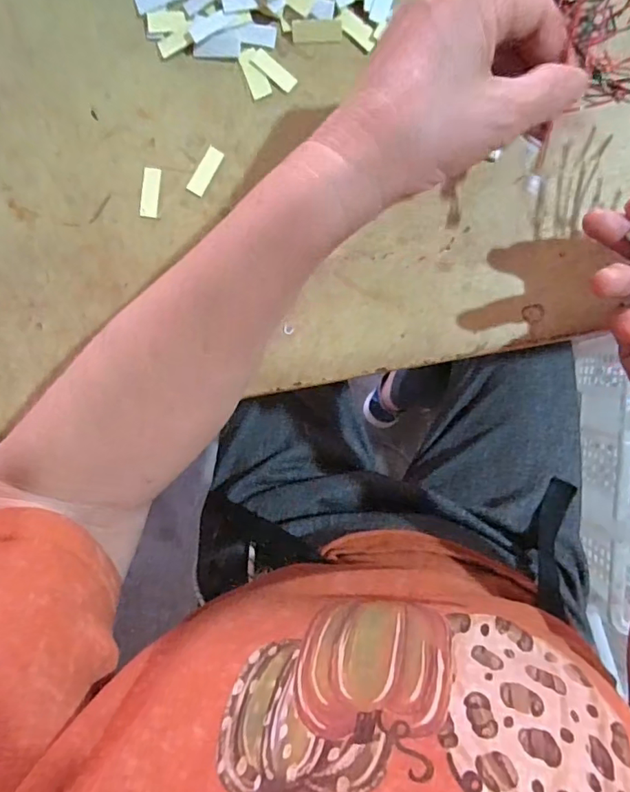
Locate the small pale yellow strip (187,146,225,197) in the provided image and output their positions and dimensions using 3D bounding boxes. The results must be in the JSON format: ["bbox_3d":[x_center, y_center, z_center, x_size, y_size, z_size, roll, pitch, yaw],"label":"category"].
[{"bbox_3d":[-0.063,-0.130,0.293,0.010,0.004,0.028,31,97,-8],"label":"small pale yellow strip"}]

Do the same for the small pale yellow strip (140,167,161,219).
[{"bbox_3d":[-0.095,-0.118,0.293,0.009,0.004,0.028,6,95,1],"label":"small pale yellow strip"}]

